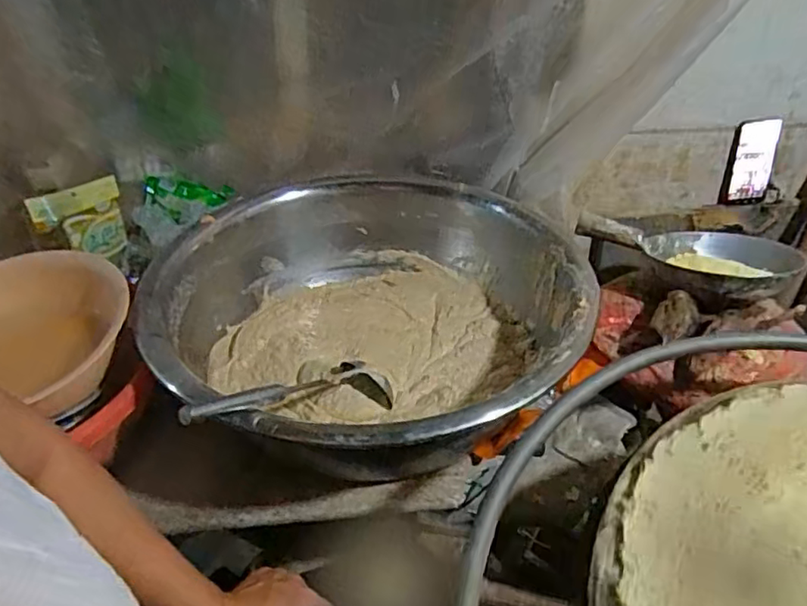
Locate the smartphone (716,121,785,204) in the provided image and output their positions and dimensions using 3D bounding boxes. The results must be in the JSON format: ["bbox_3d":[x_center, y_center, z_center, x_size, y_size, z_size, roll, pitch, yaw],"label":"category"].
[{"bbox_3d":[0.648,-0.259,1.131,0.086,0.160,0.016,-3,32,-2],"label":"smartphone"}]

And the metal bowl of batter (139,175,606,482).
[{"bbox_3d":[-0.044,0.020,0.874,0.562,0.174,0.581,1,36,-1],"label":"metal bowl of batter"}]

